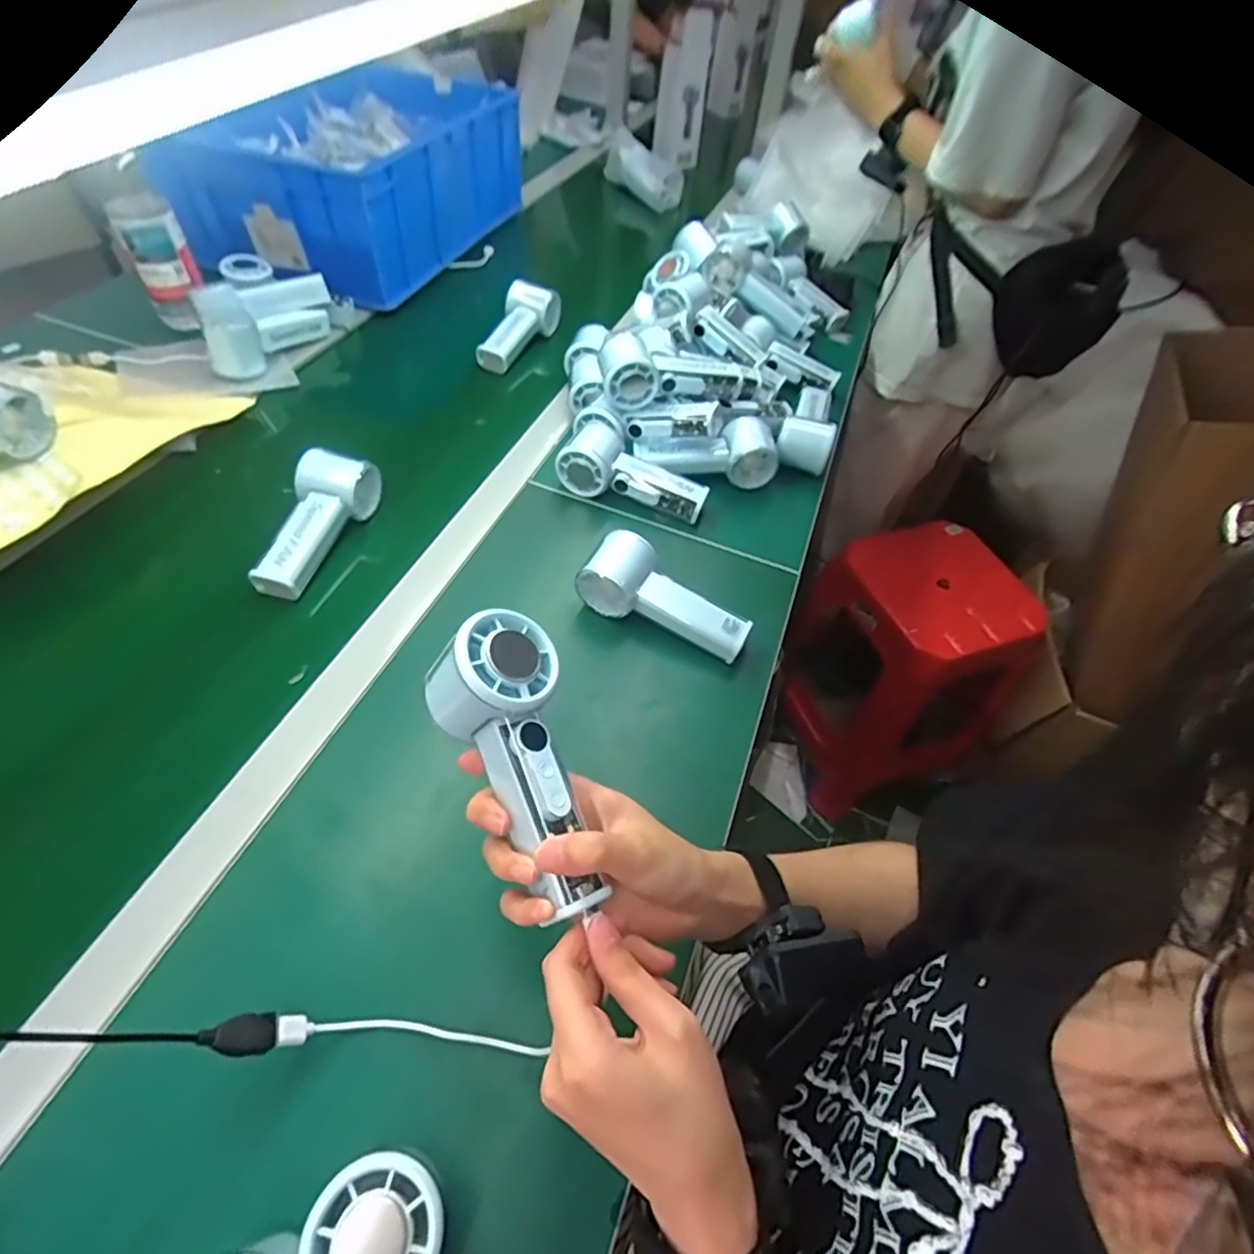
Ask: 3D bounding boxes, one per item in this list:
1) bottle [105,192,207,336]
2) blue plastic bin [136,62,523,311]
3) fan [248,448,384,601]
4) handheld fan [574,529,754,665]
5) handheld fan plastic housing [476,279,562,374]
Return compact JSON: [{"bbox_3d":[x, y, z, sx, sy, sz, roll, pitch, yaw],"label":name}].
[{"bbox_3d":[-0.546,-0.425,0.744,0.067,0.129,0.062,-24,58,-22],"label":"bottle"},{"bbox_3d":[-0.387,-0.689,0.948,0.313,0.147,0.491,13,52,5],"label":"blue plastic bin"},{"bbox_3d":[-0.284,-0.096,0.561,0.067,0.045,0.149,16,52,7],"label":"fan"},{"bbox_3d":[0.033,-0.024,0.542,0.150,0.058,0.055,24,53,13],"label":"handheld fan"},{"bbox_3d":[-0.141,-0.381,0.803,0.068,0.057,0.140,17,52,7],"label":"handheld fan plastic housing"}]

